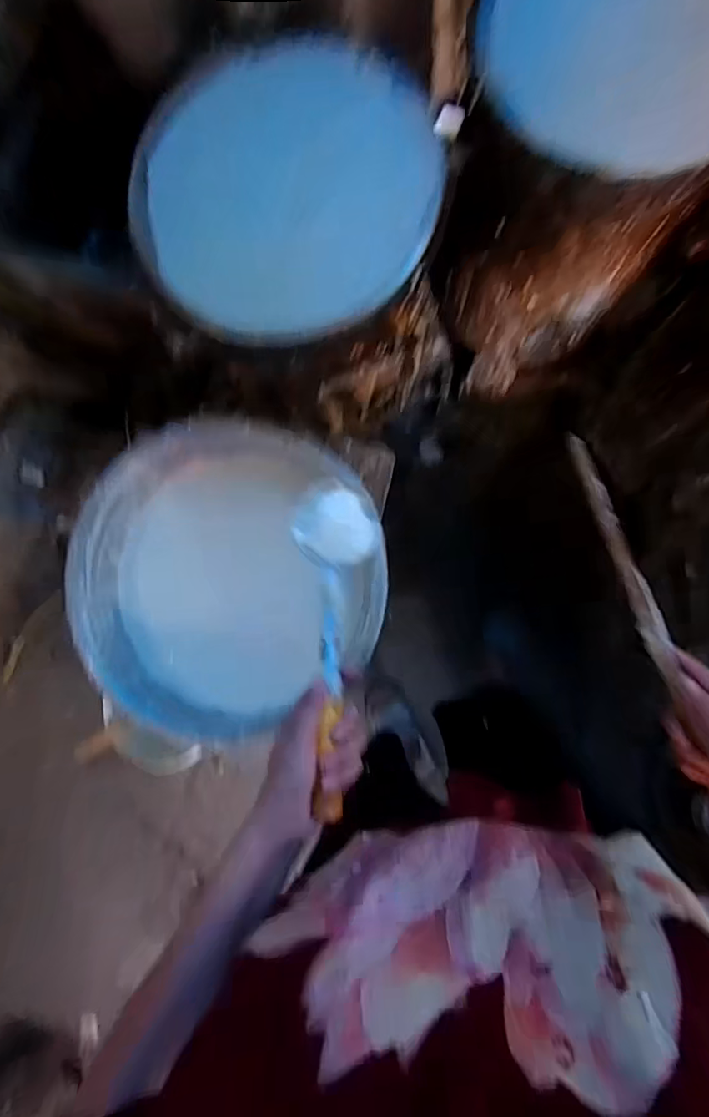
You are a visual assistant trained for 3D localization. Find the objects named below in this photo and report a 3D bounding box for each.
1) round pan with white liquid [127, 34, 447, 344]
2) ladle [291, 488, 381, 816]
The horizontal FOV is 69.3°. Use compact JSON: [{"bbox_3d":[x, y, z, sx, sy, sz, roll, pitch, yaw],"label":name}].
[{"bbox_3d":[-0.080,-0.437,0.622,0.360,0.068,0.335,0,86,6],"label":"round pan with white liquid"},{"bbox_3d":[-0.019,0.073,0.517,0.089,0.040,0.340,-6,56,6],"label":"ladle"}]

